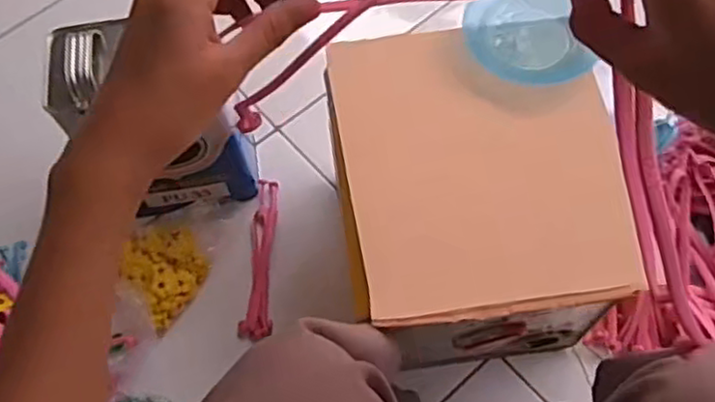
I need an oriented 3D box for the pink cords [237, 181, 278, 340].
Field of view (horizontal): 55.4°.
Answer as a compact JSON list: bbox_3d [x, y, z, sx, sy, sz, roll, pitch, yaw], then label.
[{"bbox_3d":[-0.119,0.068,0.830,0.038,0.011,0.199,0,64,-1],"label":"pink cords"}]

